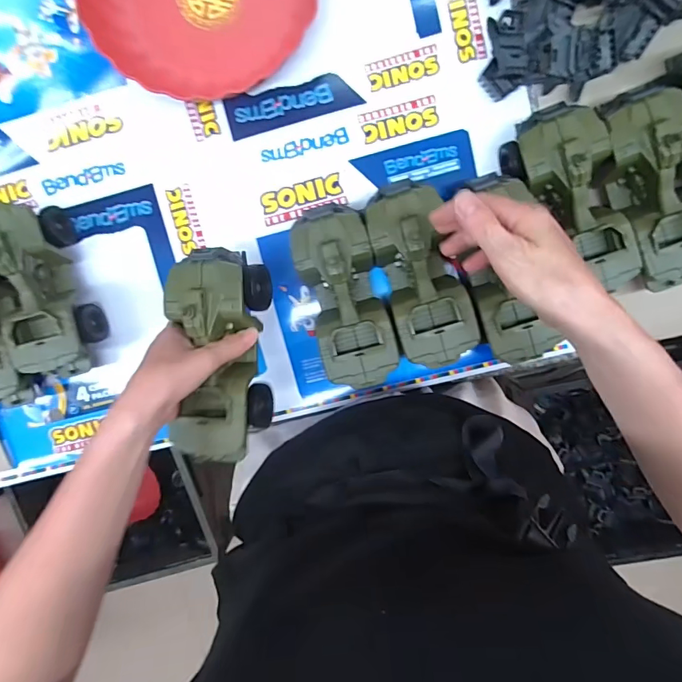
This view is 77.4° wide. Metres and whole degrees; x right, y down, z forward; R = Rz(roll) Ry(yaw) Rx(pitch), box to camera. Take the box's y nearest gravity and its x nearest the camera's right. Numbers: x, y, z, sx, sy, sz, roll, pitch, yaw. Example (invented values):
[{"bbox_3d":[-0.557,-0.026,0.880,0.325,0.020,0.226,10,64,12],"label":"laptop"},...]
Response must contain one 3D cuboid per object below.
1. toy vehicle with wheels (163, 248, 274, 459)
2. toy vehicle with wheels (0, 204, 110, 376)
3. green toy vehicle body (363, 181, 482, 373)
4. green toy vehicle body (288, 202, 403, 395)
[{"bbox_3d":[-0.115,0.012,0.388,0.088,0.058,0.187,1,93,3],"label":"toy vehicle with wheels"},{"bbox_3d":[-0.335,-0.050,0.474,0.088,0.078,0.183,-17,96,5],"label":"toy vehicle with wheels"},{"bbox_3d":[0.083,-0.069,0.449,0.077,0.077,0.185,-18,96,5],"label":"green toy vehicle body"},{"bbox_3d":[0.005,-0.046,0.457,0.075,0.078,0.186,-16,97,5],"label":"green toy vehicle body"}]

